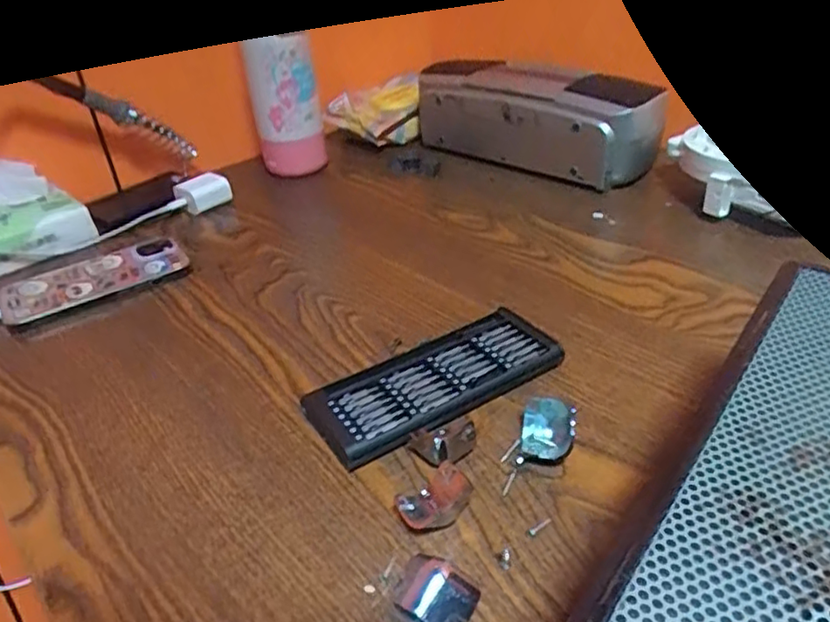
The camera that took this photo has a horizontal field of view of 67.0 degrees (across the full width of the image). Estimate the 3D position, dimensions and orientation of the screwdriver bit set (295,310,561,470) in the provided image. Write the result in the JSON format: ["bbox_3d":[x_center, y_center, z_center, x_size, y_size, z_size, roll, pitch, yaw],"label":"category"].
[{"bbox_3d":[0.014,0.042,0.381,0.150,0.017,0.063,-24,40,-24],"label":"screwdriver bit set"}]

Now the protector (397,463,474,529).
[{"bbox_3d":[0.008,0.093,0.309,0.036,0.018,0.027,-22,39,-21],"label":"protector"}]

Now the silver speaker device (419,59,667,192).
[{"bbox_3d":[0.114,-0.196,0.639,0.255,0.103,0.081,14,40,25],"label":"silver speaker device"}]

